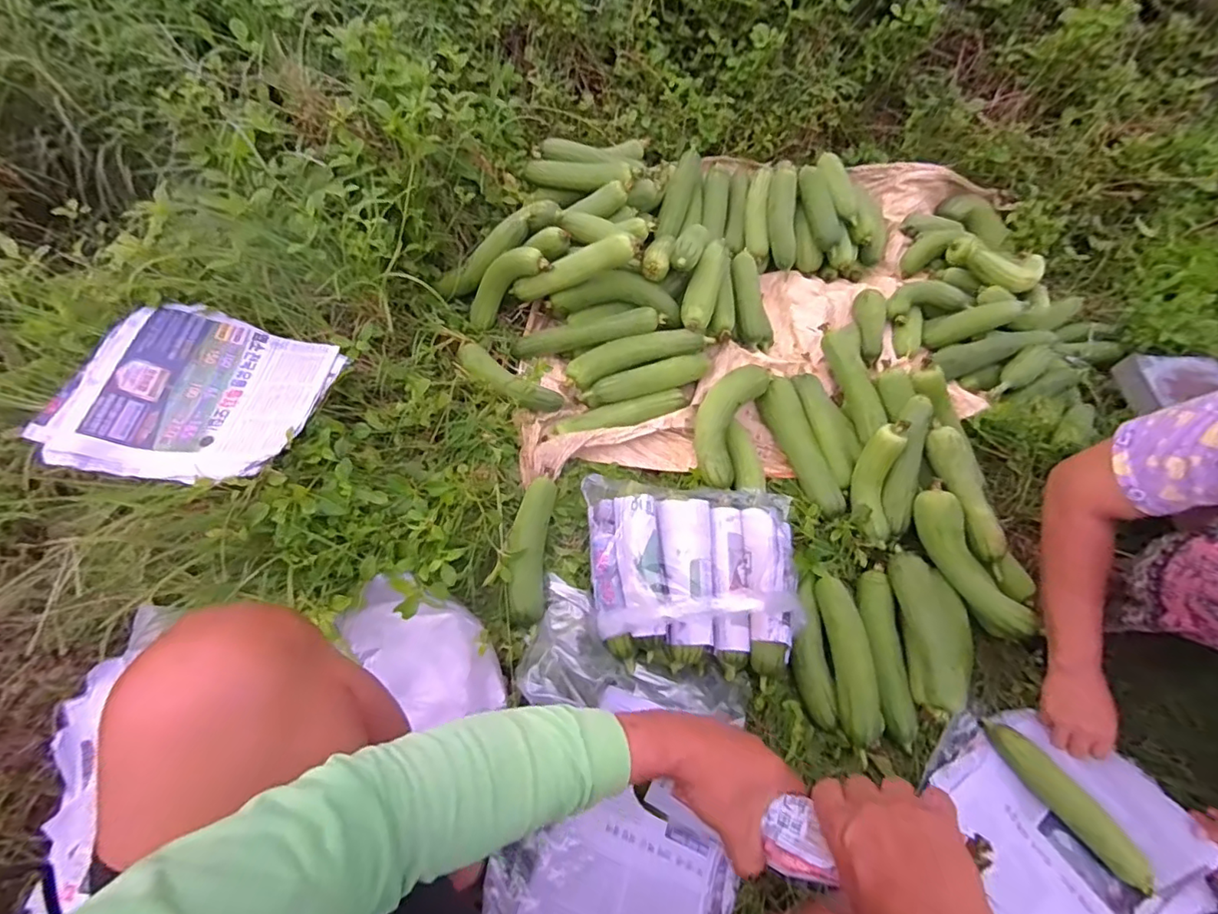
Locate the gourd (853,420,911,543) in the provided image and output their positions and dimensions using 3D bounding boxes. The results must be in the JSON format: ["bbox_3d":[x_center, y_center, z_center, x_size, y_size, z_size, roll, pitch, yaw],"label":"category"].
[{"bbox_3d":[0.435,0.036,0.897,0.052,0.060,0.188,8,93,1],"label":"gourd"}]

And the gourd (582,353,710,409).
[{"bbox_3d":[0.071,-0.137,0.992,0.241,0.053,0.044,-18,62,-14],"label":"gourd"}]

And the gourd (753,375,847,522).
[{"bbox_3d":[0.330,-0.017,0.957,0.056,0.055,0.258,-11,61,-11],"label":"gourd"}]

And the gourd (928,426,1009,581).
[{"bbox_3d":[0.581,0.073,0.890,0.060,0.052,0.253,-17,83,-14],"label":"gourd"}]

